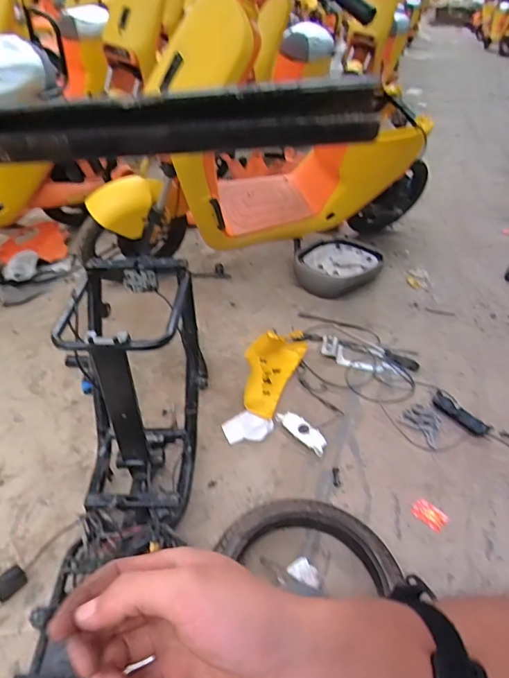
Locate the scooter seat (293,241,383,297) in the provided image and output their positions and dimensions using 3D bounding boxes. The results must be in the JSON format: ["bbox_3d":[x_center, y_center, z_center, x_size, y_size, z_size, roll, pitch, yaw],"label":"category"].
[{"bbox_3d":[0.322,-0.285,1.720,0.277,0.111,0.360,30,46,28],"label":"scooter seat"}]

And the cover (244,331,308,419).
[{"bbox_3d":[0.049,0.065,1.245,0.117,0.133,0.325,17,40,15],"label":"cover"}]

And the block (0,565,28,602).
[{"bbox_3d":[-0.441,0.442,0.805,0.032,0.041,0.051,32,46,30],"label":"block"}]

